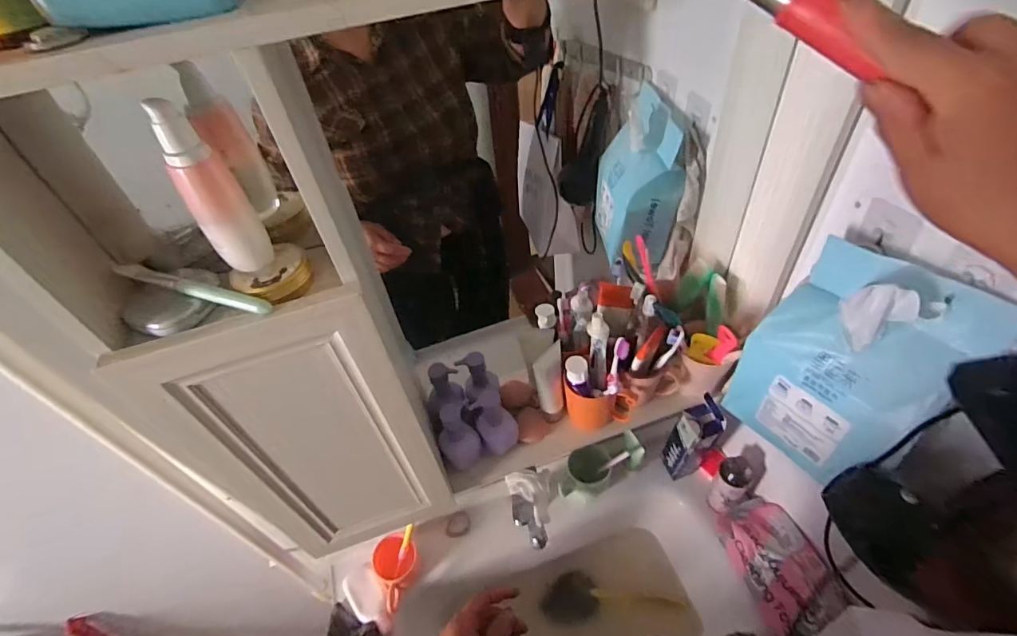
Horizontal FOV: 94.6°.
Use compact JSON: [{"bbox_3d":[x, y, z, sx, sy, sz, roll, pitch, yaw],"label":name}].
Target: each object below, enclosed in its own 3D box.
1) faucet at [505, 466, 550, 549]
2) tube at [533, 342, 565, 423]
[{"bbox_3d":[0.036,0.323,0.801,0.071,0.112,0.122,-4,62,8],"label":"faucet"},{"bbox_3d":[0.066,0.110,0.733,0.052,0.152,0.032,-29,51,-21],"label":"tube"}]

